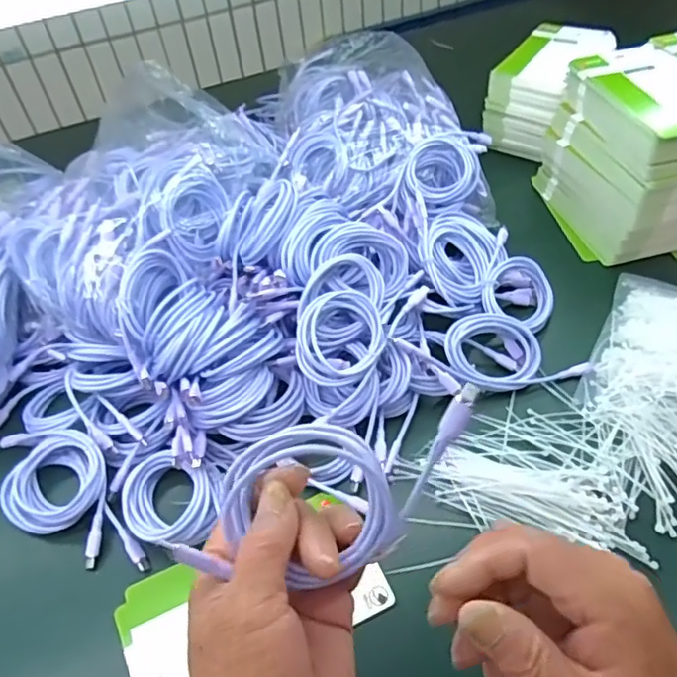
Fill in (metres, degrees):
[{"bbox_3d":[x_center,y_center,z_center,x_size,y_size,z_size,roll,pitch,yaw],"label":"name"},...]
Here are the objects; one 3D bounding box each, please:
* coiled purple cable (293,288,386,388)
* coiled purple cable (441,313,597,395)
[{"bbox_3d":[0.002,-0.002,0.506,0.078,0.013,0.084,3,77,-12],"label":"coiled purple cable"},{"bbox_3d":[0.161,0.008,0.534,0.120,0.034,0.070,-12,46,-4],"label":"coiled purple cable"}]

